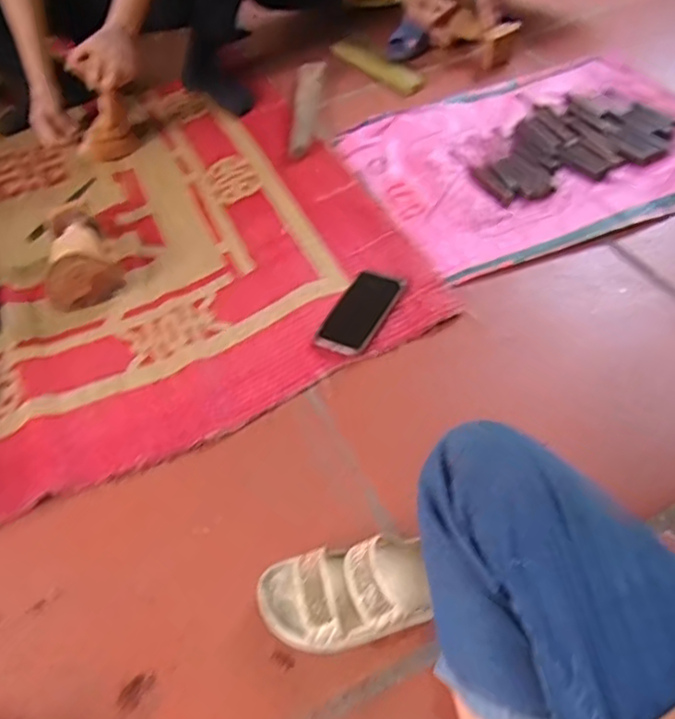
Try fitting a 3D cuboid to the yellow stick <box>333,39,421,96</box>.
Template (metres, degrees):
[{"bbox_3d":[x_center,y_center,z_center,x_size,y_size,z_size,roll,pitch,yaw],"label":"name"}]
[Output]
[{"bbox_3d":[0.080,-0.659,1.405,0.209,0.036,0.042,31,59,8],"label":"yellow stick"}]

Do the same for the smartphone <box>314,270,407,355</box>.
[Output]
[{"bbox_3d":[0.035,-0.073,0.903,0.073,0.015,0.164,17,55,18],"label":"smartphone"}]

